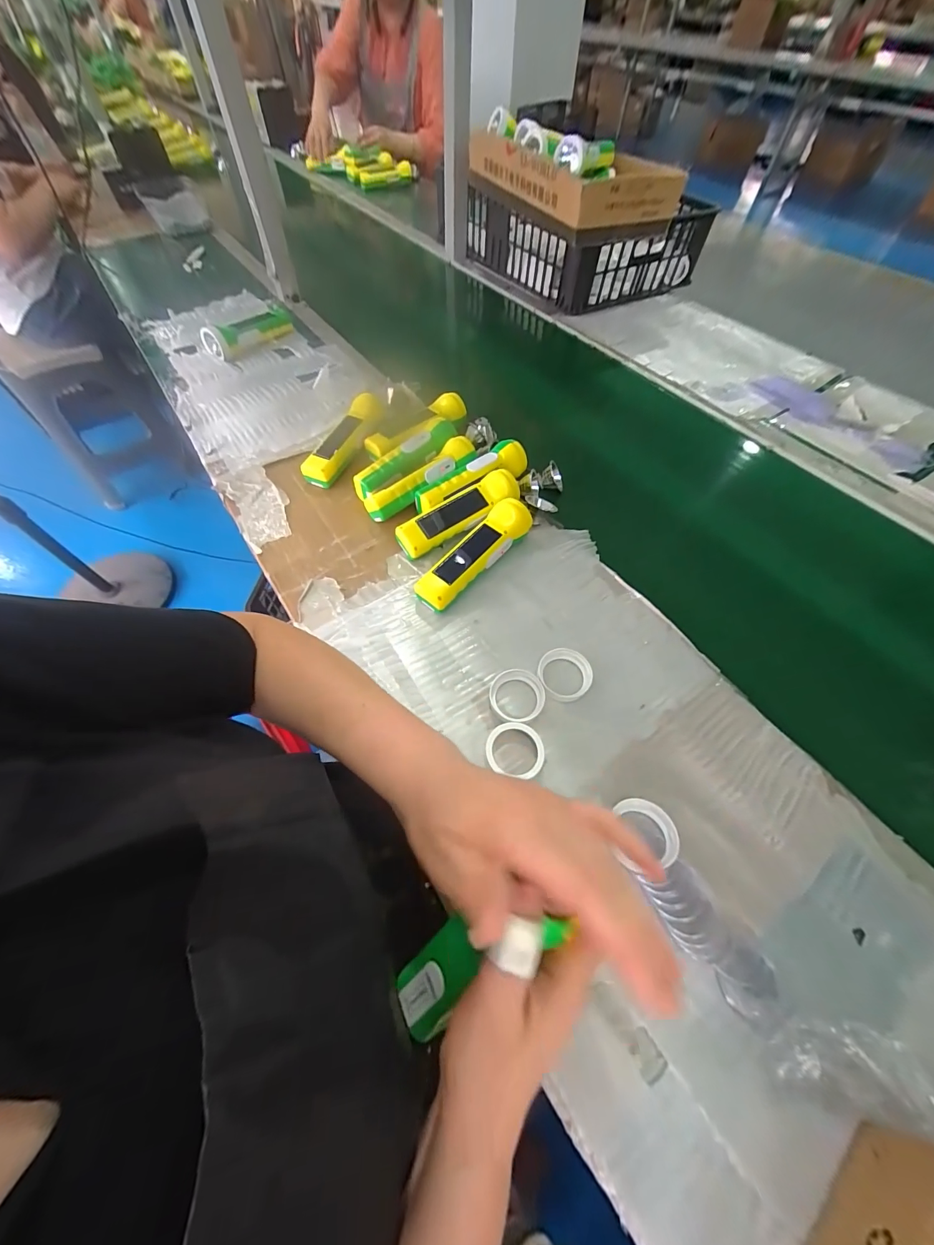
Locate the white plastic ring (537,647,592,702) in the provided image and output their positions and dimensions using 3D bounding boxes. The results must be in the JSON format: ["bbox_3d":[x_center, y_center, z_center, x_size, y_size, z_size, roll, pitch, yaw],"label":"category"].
[{"bbox_3d":[0.099,0.053,0.409,0.052,0.013,0.054,0,58,0],"label":"white plastic ring"}]

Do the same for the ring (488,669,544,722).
[{"bbox_3d":[0.049,0.072,0.393,0.052,0.012,0.051,0,58,0],"label":"ring"}]

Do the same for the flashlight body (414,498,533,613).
[{"bbox_3d":[0.010,-0.079,0.468,0.044,0.047,0.160,38,65,21],"label":"flashlight body"}]

